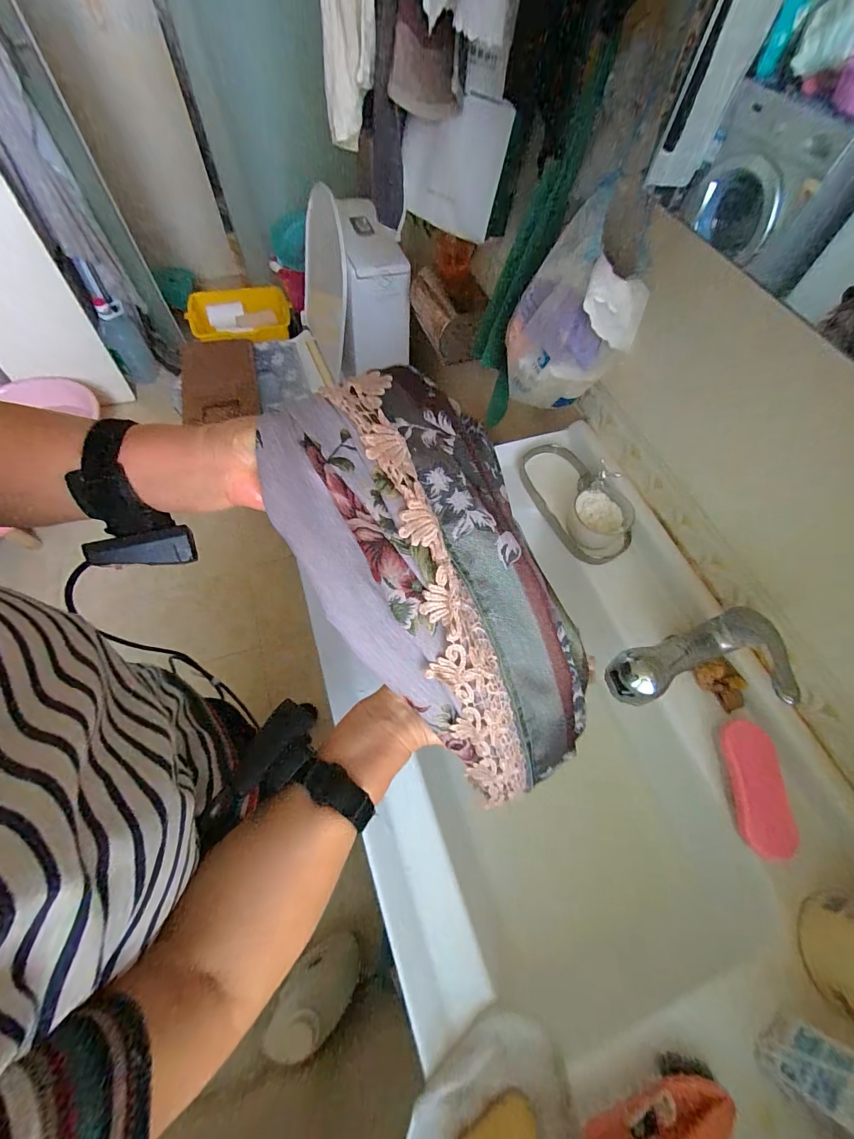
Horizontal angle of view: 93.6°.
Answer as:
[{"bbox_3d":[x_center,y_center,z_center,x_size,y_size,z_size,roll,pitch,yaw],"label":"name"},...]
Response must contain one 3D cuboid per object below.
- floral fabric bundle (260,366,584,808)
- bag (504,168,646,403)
[{"bbox_3d":[0.027,0.027,0.318,0.167,0.065,0.374,-35,103,-20],"label":"floral fabric bundle"},{"bbox_3d":[0.194,-0.323,0.537,0.099,0.227,0.180,-25,67,-16],"label":"bag"}]

